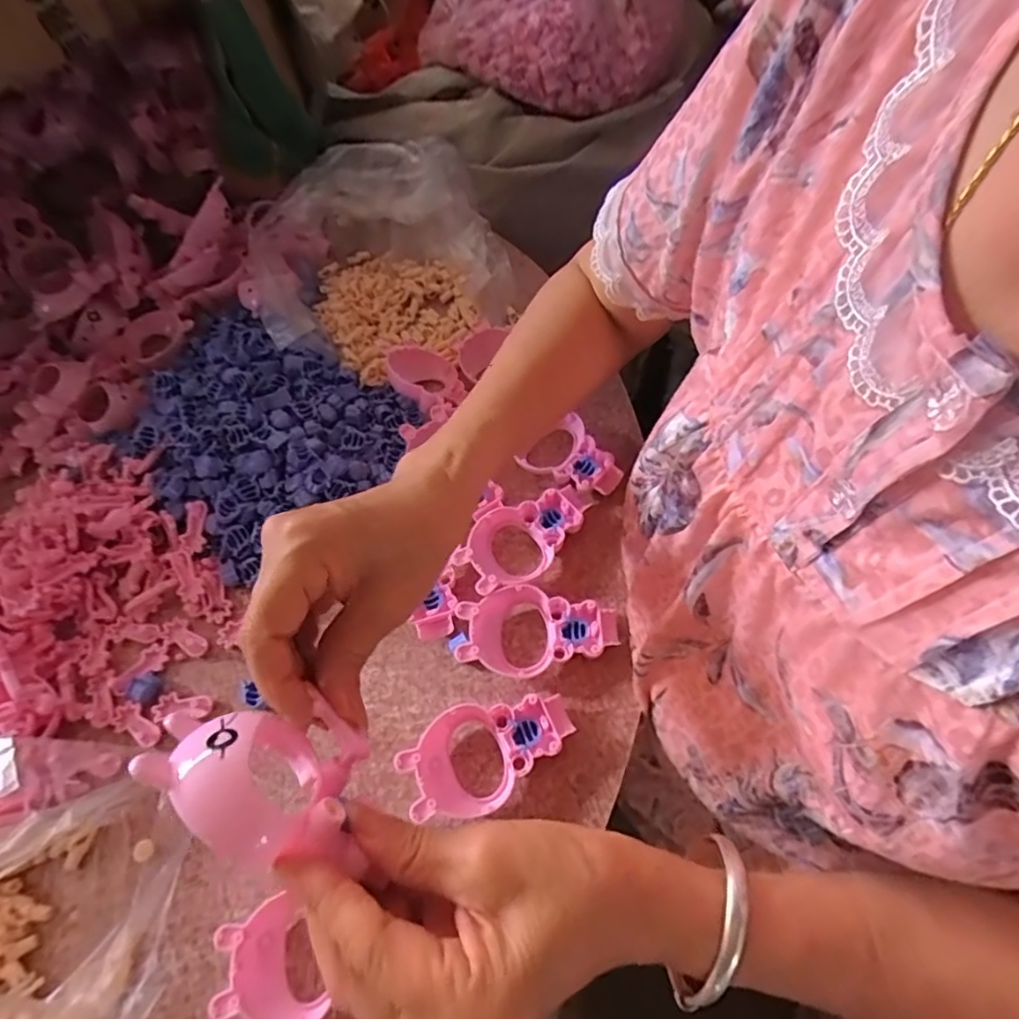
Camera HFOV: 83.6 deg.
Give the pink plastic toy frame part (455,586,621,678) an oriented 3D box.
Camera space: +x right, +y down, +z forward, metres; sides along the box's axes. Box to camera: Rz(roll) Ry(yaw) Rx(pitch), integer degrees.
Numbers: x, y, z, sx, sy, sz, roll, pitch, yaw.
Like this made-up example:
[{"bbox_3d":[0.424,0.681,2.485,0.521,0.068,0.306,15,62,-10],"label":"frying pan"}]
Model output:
[{"bbox_3d":[0.019,0.082,0.379,0.103,0.025,0.057,-5,63,2],"label":"pink plastic toy frame part"}]

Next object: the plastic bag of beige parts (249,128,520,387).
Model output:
[{"bbox_3d":[-0.130,-0.235,0.527,0.228,0.127,0.236,-23,63,-7],"label":"plastic bag of beige parts"}]

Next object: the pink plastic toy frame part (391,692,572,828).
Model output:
[{"bbox_3d":[-0.012,0.146,0.346,0.103,0.023,0.058,-23,63,-7],"label":"pink plastic toy frame part"}]

